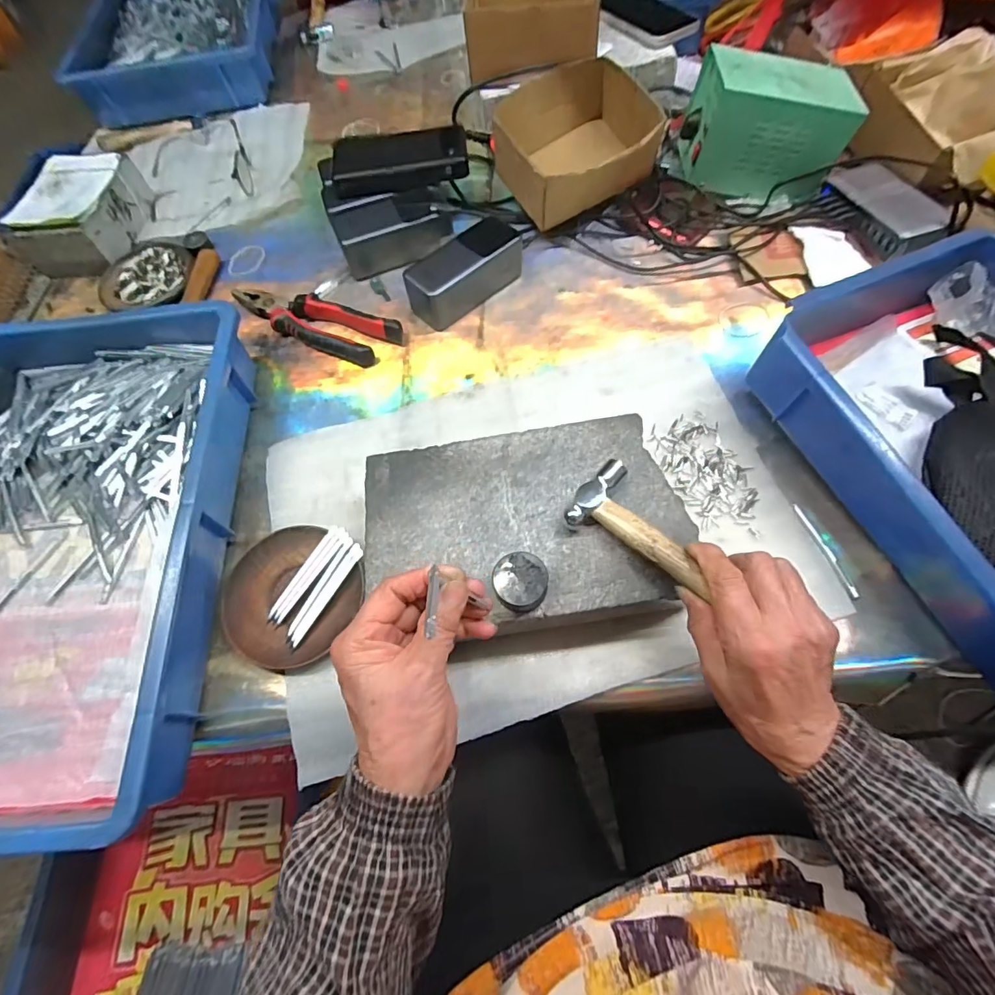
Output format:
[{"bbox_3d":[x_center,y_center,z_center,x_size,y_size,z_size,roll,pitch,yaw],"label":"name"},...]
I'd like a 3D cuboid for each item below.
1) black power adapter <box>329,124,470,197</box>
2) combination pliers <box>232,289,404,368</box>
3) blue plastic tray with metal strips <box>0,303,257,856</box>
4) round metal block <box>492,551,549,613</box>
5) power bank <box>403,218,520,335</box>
[{"bbox_3d":[-0.113,-0.390,0.569,0.154,0.030,0.070,-5,65,2],"label":"black power adapter"},{"bbox_3d":[-0.203,-0.194,0.536,0.205,0.028,0.054,23,69,14],"label":"combination pliers"},{"bbox_3d":[-0.374,0.027,0.408,0.281,0.072,0.426,-5,65,2],"label":"blue plastic tray with metal strips"},{"bbox_3d":[0.016,0.059,0.341,0.037,0.021,0.038,-2,65,4],"label":"round metal block"},{"bbox_3d":[-0.034,-0.243,0.531,0.130,0.046,0.062,-39,68,-13],"label":"power bank"}]

